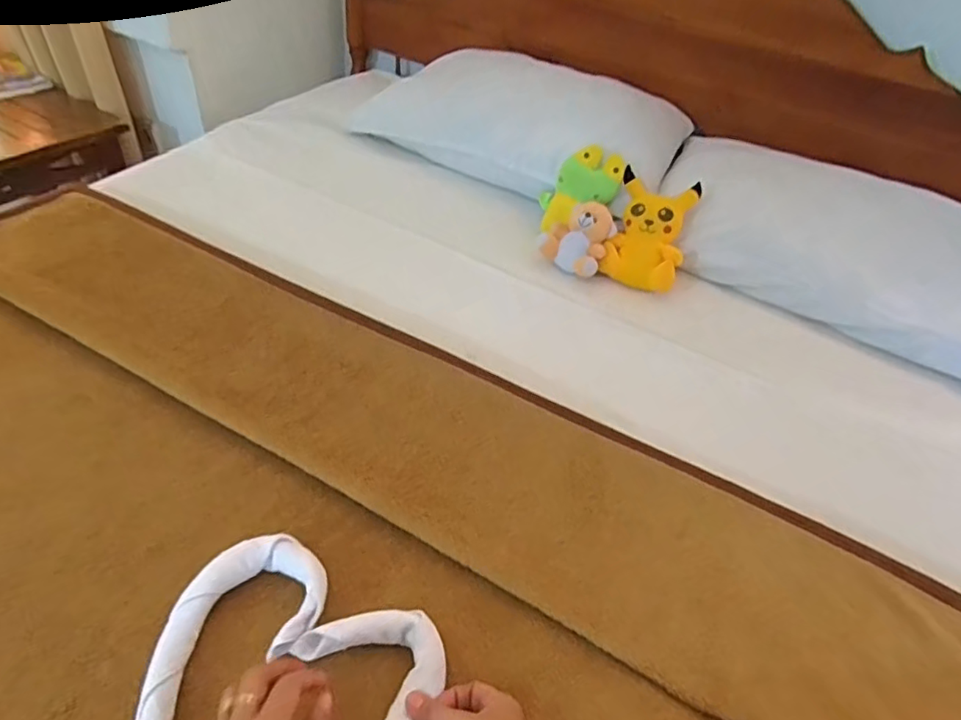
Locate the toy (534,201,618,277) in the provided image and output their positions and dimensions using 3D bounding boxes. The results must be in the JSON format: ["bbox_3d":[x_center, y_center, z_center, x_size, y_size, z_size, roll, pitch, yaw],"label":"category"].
[{"bbox_3d":[0.163,-0.212,1.003,0.114,0.092,0.089,26,46,18],"label":"toy"}]

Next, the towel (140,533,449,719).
[{"bbox_3d":[-0.168,0.274,0.490,0.235,0.027,0.215,23,45,16],"label":"towel"}]

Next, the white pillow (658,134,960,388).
[{"bbox_3d":[0.640,-0.210,1.000,0.537,0.172,0.385,29,47,21],"label":"white pillow"}]

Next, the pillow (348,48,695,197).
[{"bbox_3d":[0.085,-0.530,1.217,0.624,0.209,0.319,25,46,17],"label":"pillow"}]

